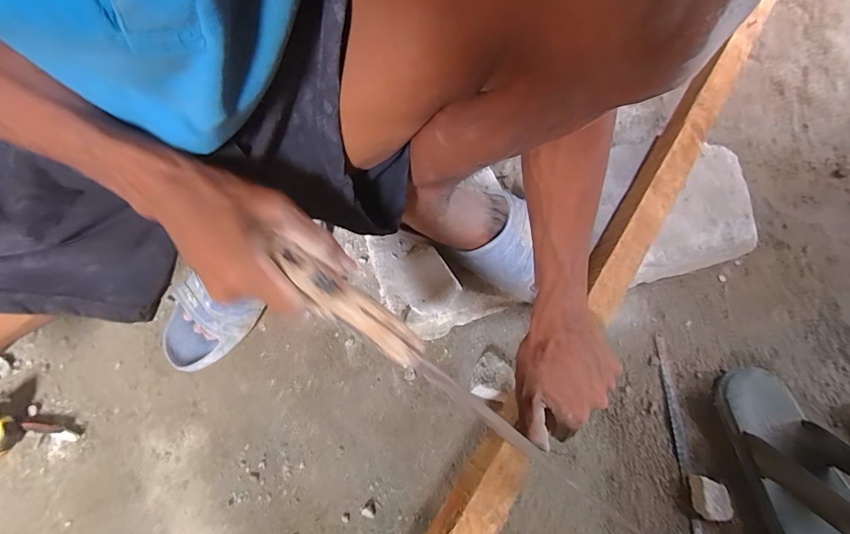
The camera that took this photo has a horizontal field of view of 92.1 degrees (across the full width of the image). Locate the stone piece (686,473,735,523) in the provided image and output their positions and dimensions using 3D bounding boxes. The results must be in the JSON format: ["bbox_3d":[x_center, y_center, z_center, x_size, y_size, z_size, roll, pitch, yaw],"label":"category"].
[{"bbox_3d":[0.309,0.251,0.446,0.035,0.016,0.041,7,61,6],"label":"stone piece"}]

